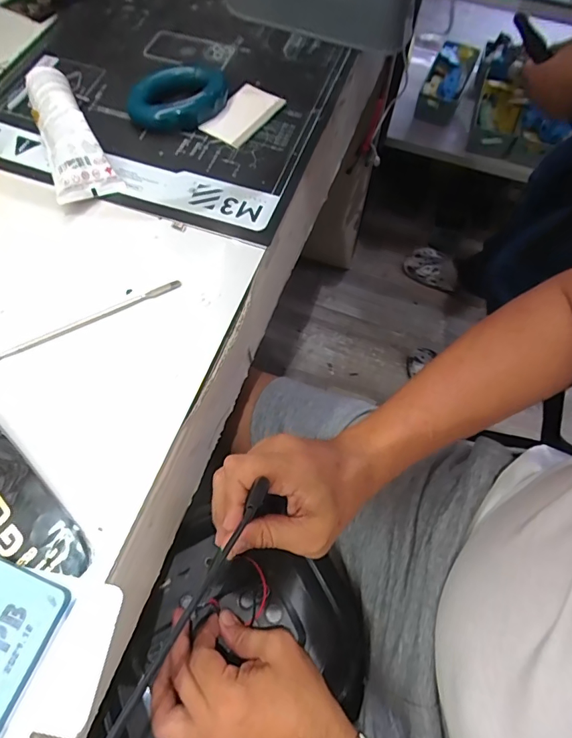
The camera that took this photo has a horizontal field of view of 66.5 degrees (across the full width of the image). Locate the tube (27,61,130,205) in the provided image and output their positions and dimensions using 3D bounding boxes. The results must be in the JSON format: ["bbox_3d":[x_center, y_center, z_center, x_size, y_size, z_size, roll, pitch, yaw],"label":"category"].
[{"bbox_3d":[-0.203,-0.212,0.393,0.051,0.036,0.144,-29,70,-13],"label":"tube"}]

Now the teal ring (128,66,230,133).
[{"bbox_3d":[-0.104,-0.261,0.420,0.096,0.024,0.057,-11,67,-6],"label":"teal ring"}]

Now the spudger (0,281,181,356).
[{"bbox_3d":[-0.158,-0.036,0.334,0.161,0.004,0.008,-26,69,-12],"label":"spudger"}]

